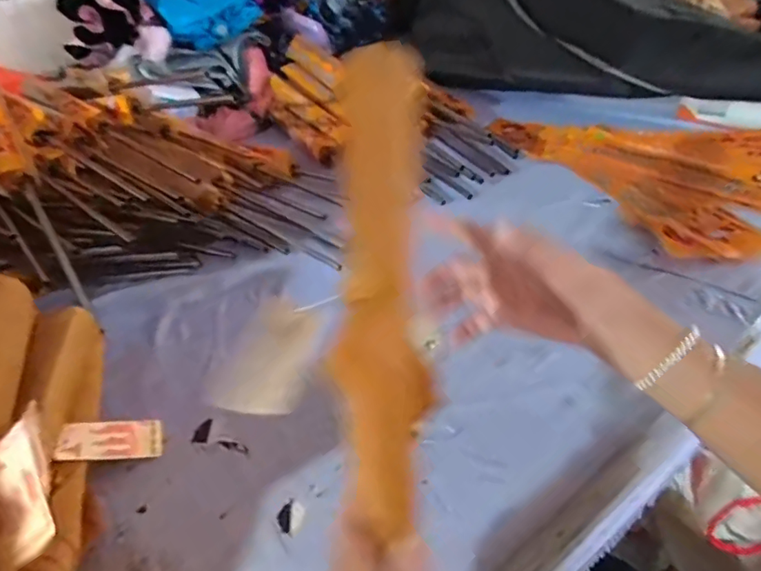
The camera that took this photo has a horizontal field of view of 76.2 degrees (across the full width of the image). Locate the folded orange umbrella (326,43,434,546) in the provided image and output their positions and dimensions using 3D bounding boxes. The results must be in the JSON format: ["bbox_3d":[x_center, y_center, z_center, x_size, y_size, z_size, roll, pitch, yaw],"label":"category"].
[{"bbox_3d":[0.002,-0.025,0.274,0.046,0.025,0.289,-2,67,7],"label":"folded orange umbrella"}]

